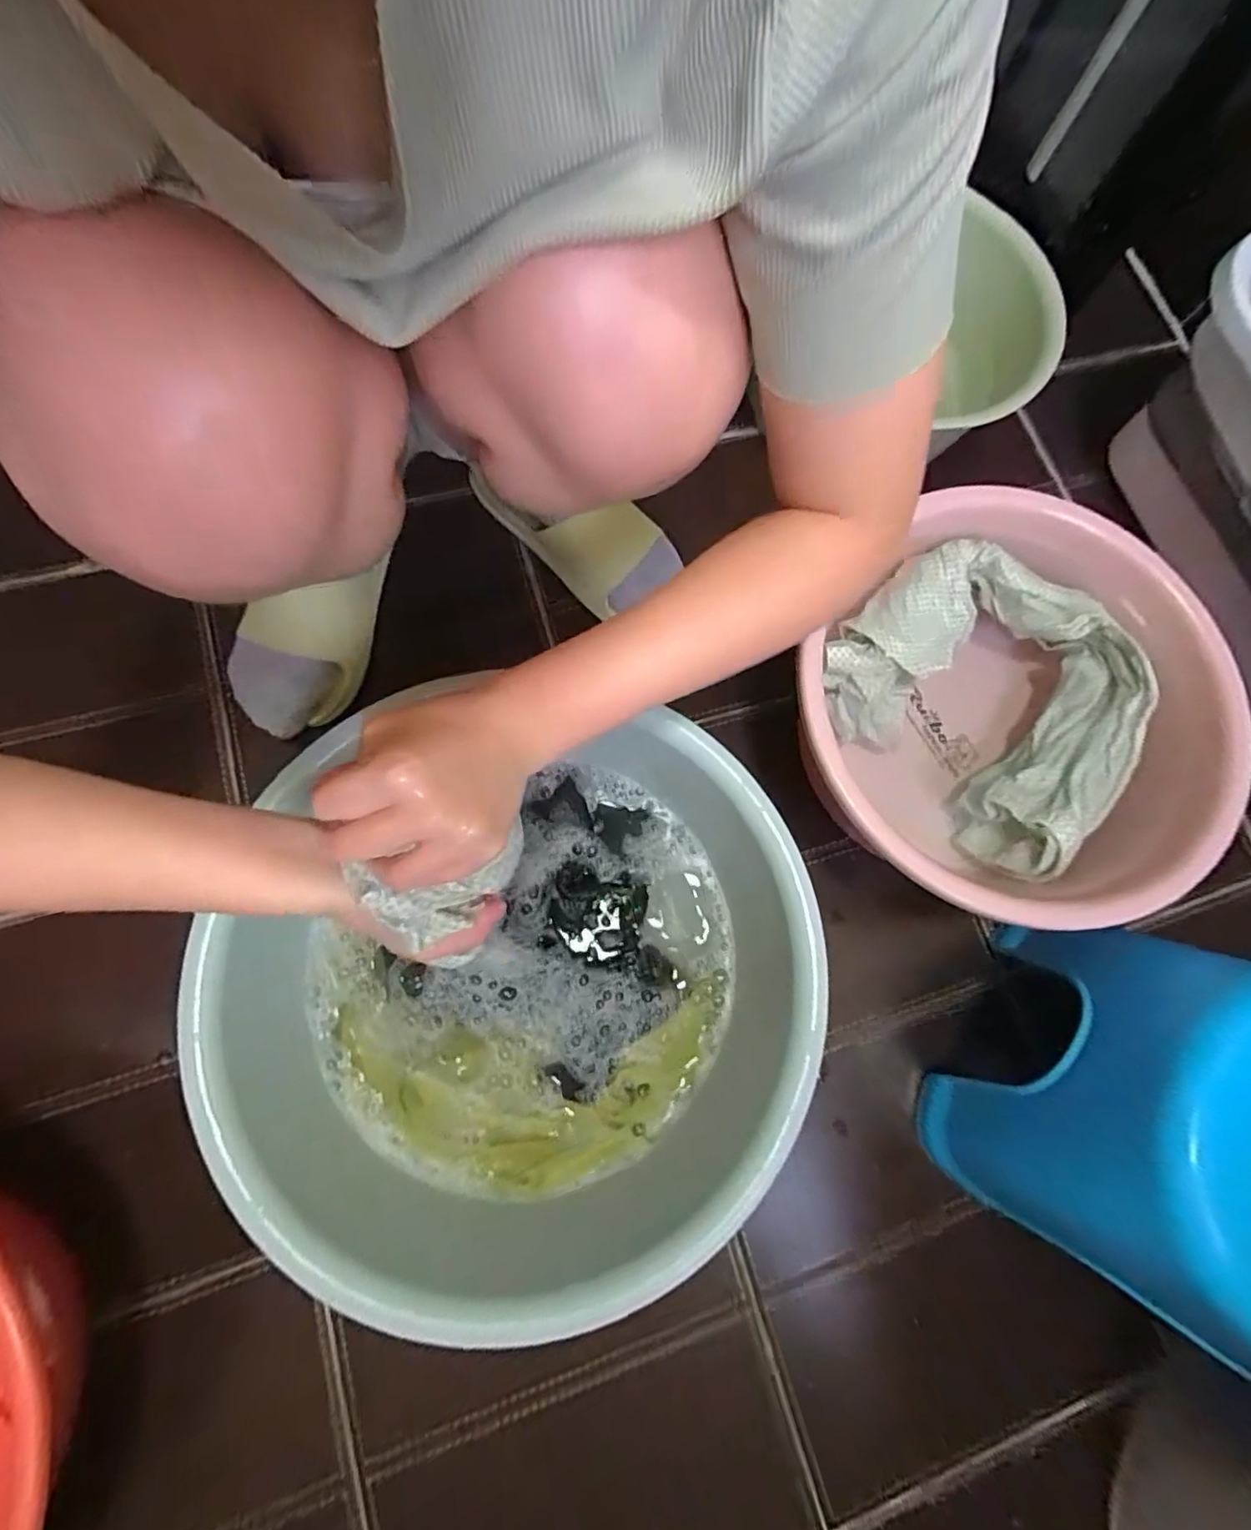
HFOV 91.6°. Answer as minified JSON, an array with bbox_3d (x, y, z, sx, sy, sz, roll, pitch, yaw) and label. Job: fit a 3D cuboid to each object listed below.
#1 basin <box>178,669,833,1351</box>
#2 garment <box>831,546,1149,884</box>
[{"bbox_3d":[-0.074,0.156,0.444,0.365,0.160,0.341,1,75,-5],"label":"basin"},{"bbox_3d":[0.305,-0.066,0.517,0.244,0.061,0.231,42,75,6],"label":"garment"}]

